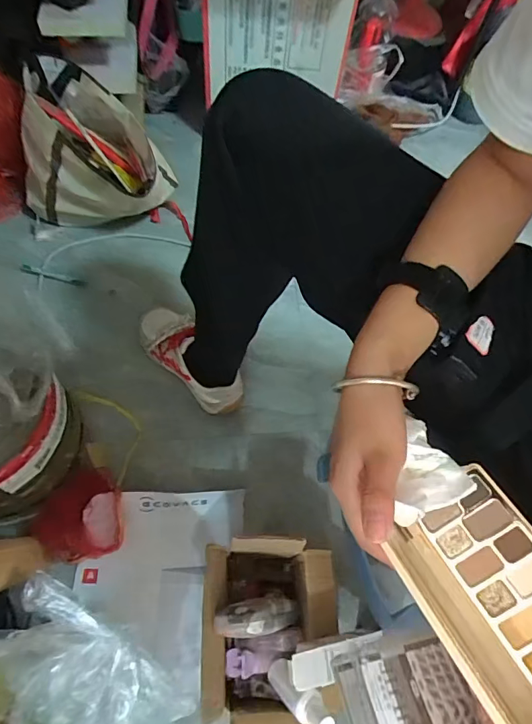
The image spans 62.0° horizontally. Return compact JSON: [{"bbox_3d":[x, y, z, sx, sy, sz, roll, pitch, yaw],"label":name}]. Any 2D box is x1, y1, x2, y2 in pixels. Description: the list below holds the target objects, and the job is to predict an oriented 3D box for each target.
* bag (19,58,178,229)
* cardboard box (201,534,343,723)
[{"bbox_3d":[-0.331,-0.397,0.866,0.256,0.255,0.199,9,61,0],"label":"bag"},{"bbox_3d":[0.008,0.348,0.561,0.163,0.174,0.219,1,61,-4],"label":"cardboard box"}]

